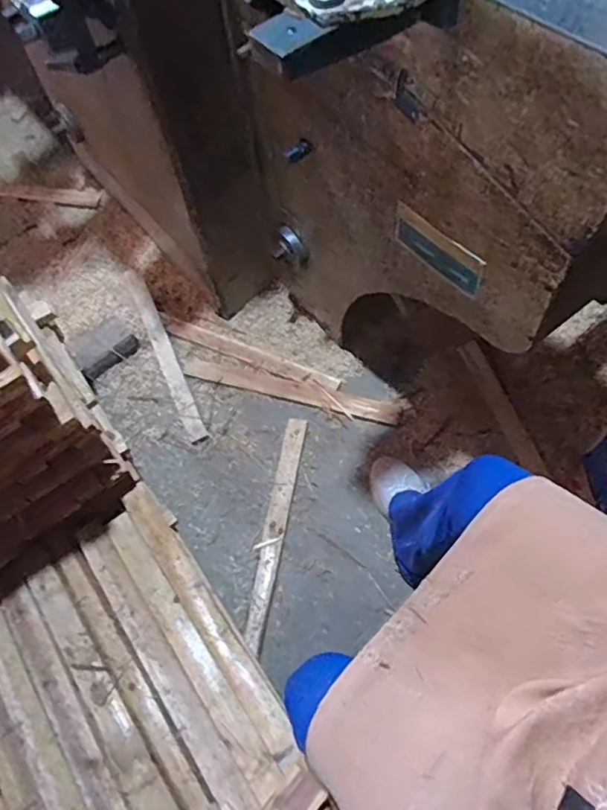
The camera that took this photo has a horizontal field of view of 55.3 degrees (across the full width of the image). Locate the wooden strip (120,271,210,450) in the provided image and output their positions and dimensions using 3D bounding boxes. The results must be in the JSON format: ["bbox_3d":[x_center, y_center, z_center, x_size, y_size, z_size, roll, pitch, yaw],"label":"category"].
[{"bbox_3d":[-0.320,-0.126,1.325,0.047,0.023,0.488,-25,64,-9],"label":"wooden strip"}]

